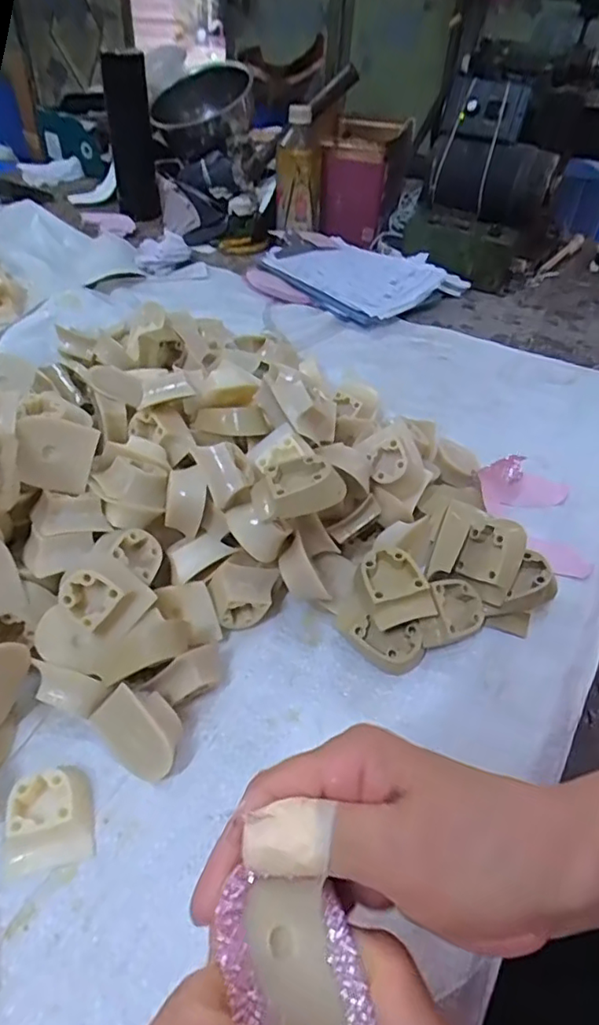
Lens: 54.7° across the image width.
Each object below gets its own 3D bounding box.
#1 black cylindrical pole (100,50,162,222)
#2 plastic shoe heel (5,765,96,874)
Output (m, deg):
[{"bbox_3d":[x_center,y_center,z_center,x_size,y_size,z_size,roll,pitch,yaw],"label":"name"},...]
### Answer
[{"bbox_3d":[-0.255,-0.566,0.885,0.063,0.202,0.058,-8,45,-14],"label":"black cylindrical pole"},{"bbox_3d":[-0.124,0.147,0.288,0.039,0.017,0.045,-5,43,-11],"label":"plastic shoe heel"}]

